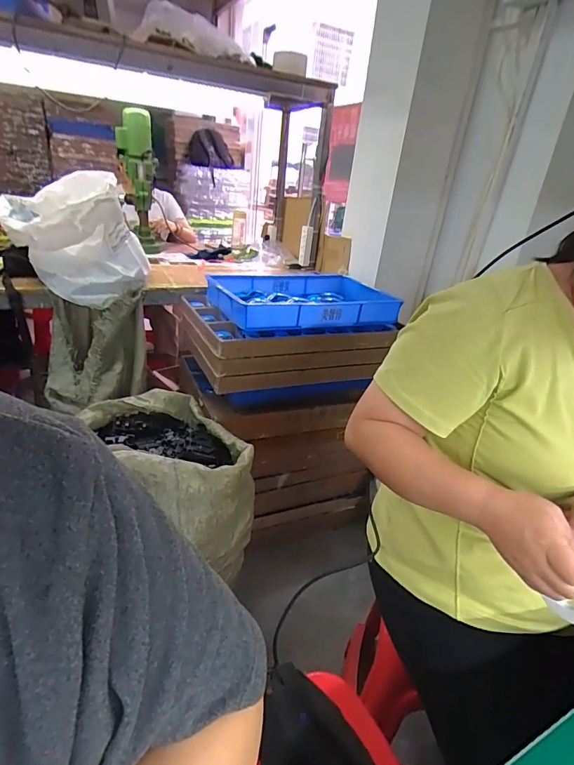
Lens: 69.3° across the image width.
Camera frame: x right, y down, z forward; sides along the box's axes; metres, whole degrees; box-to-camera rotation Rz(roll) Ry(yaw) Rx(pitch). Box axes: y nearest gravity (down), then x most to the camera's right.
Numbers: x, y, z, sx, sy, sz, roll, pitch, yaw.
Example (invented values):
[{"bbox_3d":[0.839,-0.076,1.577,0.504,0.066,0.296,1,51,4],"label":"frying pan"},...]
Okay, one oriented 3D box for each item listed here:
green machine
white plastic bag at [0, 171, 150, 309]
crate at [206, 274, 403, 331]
[{"bbox_3d":[-0.591,-0.785,1.662,0.145,0.505,0.154,-4,29,-20],"label":"green machine"},{"bbox_3d":[-0.631,-0.423,1.230,0.381,0.312,0.194,4,27,-4],"label":"white plastic bag"},{"bbox_3d":[0.041,-0.270,1.377,0.559,0.095,0.376,-5,29,-20],"label":"crate"}]

